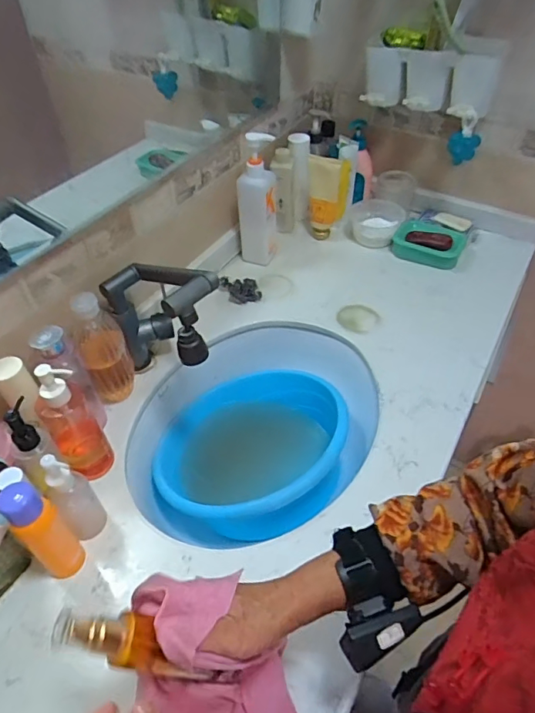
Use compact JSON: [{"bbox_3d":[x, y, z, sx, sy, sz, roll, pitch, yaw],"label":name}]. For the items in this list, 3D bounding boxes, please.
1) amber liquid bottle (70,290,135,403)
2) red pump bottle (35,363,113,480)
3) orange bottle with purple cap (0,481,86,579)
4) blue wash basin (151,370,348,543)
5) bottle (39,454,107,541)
[{"bbox_3d":[-0.243,-0.010,0.735,0.067,0.186,0.084,-18,48,-15],"label":"amber liquid bottle"},{"bbox_3d":[-0.251,0.083,0.631,0.060,0.188,0.056,-29,52,-24],"label":"red pump bottle"},{"bbox_3d":[-0.246,0.196,0.547,0.044,0.159,0.041,-34,54,-27],"label":"orange bottle with purple cap"},{"bbox_3d":[-0.025,0.159,0.817,0.280,0.205,0.295,0,46,2],"label":"blue wash basin"},{"bbox_3d":[-0.230,0.167,0.584,0.041,0.141,0.039,-27,52,-23],"label":"bottle"}]

